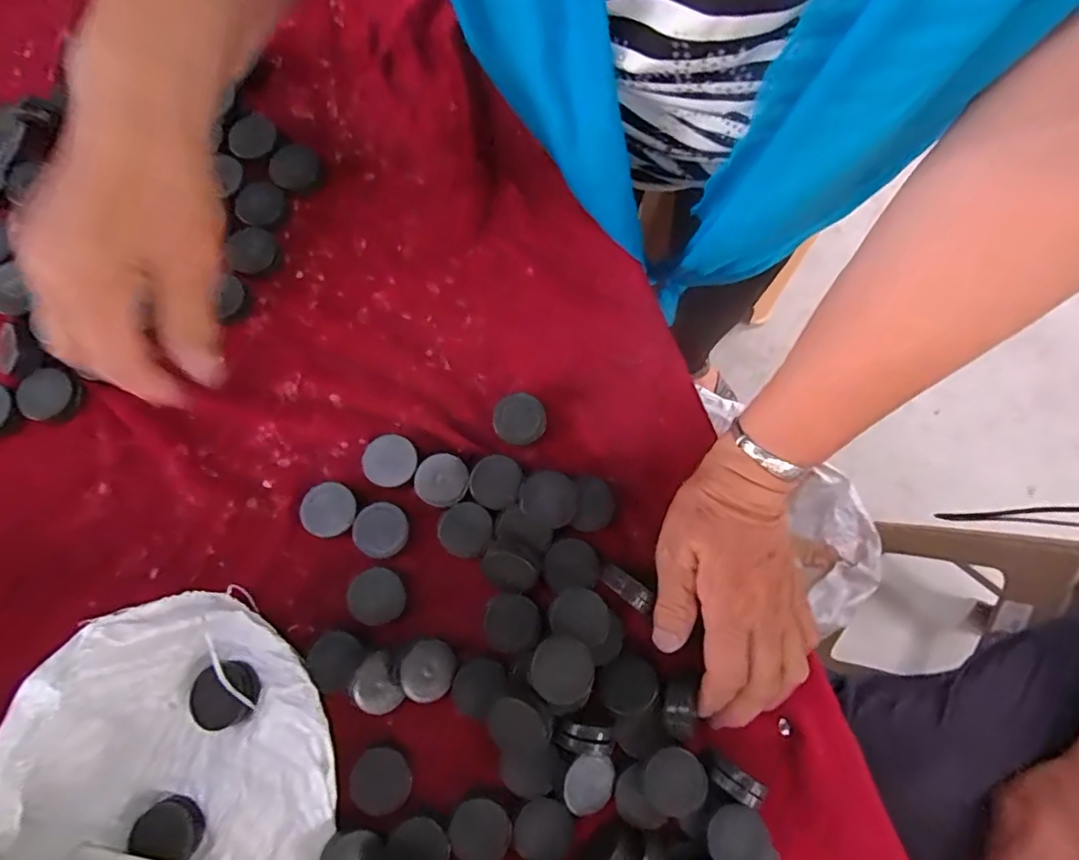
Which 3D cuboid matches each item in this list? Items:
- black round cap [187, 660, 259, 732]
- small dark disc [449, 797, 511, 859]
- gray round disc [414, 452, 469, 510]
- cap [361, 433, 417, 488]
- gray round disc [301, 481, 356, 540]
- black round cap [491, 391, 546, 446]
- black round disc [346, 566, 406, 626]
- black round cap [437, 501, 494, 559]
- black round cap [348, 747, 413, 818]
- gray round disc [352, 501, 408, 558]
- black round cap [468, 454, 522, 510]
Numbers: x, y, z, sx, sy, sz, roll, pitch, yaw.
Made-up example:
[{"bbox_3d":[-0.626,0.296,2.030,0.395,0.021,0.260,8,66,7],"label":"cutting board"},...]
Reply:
[{"bbox_3d":[-0.172,0.144,0.298,0.035,0.011,0.031,-23,78,-6],"label":"black round cap"},{"bbox_3d":[-0.032,0.214,0.292,0.031,0.004,0.029,26,77,5],"label":"small dark disc"},{"bbox_3d":[-0.060,0.030,0.336,0.032,0.004,0.032,0,76,-1],"label":"gray round disc"},{"bbox_3d":[-0.093,0.019,0.341,0.031,0.007,0.032,0,76,-1],"label":"cap"},{"bbox_3d":[-0.128,0.049,0.335,0.032,0.012,0.032,26,77,6],"label":"gray round disc"},{"bbox_3d":[-0.013,-0.007,0.351,0.032,0.006,0.034,0,76,-1],"label":"black round cap"},{"bbox_3d":[-0.094,0.095,0.314,0.032,0.004,0.030,0,76,-1],"label":"black round disc"},{"bbox_3d":[-0.044,0.059,0.328,0.032,0.004,0.031,0,76,-1],"label":"black round cap"},{"bbox_3d":[-0.086,0.190,0.296,0.032,0.007,0.029,35,78,7],"label":"black round cap"},{"bbox_3d":[-0.095,0.059,0.327,0.032,0.004,0.031,0,76,-1],"label":"gray round disc"},{"bbox_3d":[-0.027,0.031,0.336,0.030,0.007,0.032,0,76,-1],"label":"black round cap"}]

